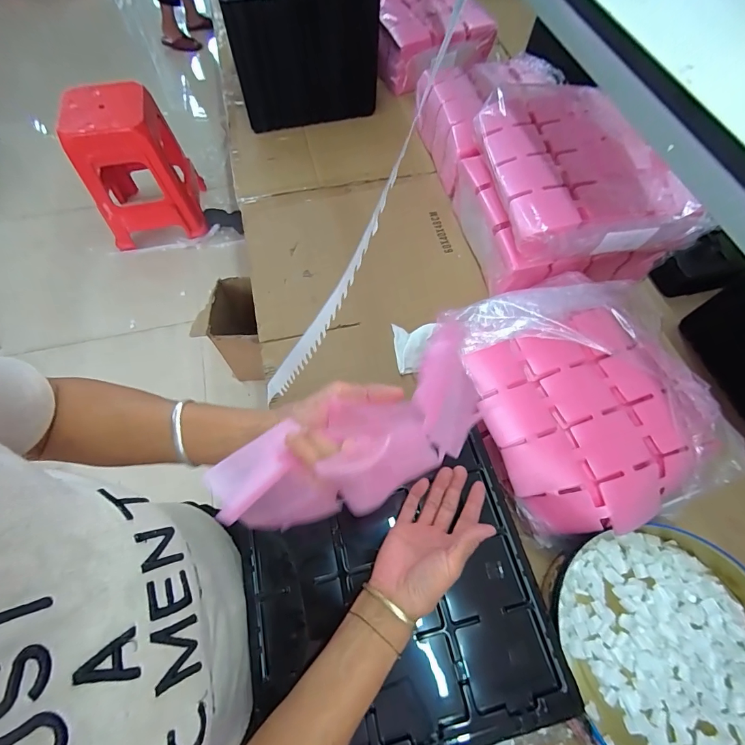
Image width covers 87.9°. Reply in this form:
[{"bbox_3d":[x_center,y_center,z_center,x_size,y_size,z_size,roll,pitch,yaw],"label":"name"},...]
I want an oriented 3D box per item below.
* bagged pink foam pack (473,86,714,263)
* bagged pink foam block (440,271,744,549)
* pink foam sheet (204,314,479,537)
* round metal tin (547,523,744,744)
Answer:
[{"bbox_3d":[0.351,-0.363,0.686,0.280,0.096,0.367,-7,65,-4],"label":"bagged pink foam pack"},{"bbox_3d":[0.321,0.029,0.605,0.337,0.127,0.392,-18,66,-9],"label":"bagged pink foam block"},{"bbox_3d":[0.008,0.058,0.345,0.265,0.153,0.077,-22,66,-21],"label":"pink foam sheet"},{"bbox_3d":[0.396,0.366,0.500,0.278,0.093,0.293,0,64,-1],"label":"round metal tin"}]

